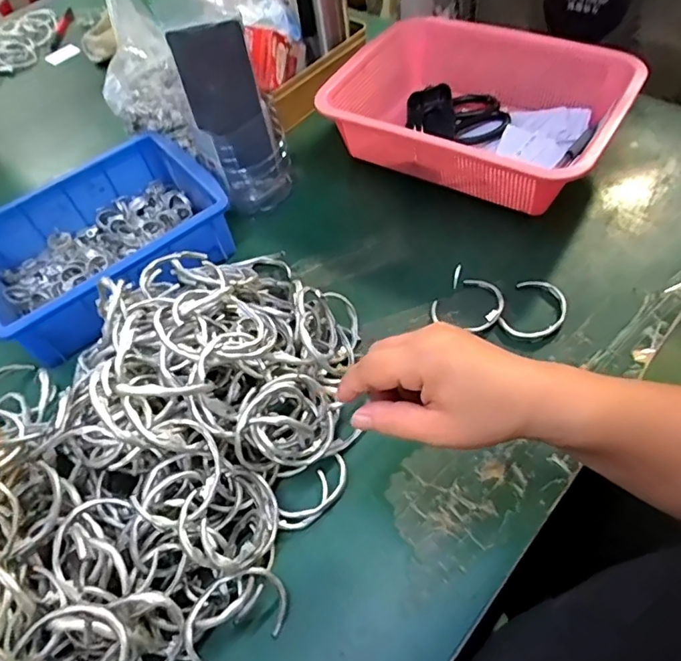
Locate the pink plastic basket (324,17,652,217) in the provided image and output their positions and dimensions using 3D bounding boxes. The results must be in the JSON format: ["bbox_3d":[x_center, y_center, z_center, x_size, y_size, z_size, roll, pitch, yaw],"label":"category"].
[{"bbox_3d":[0.149,-0.246,0.571,0.300,0.108,0.206,27,62,23],"label":"pink plastic basket"}]

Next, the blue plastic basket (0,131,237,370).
[{"bbox_3d":[-0.249,-0.090,0.537,0.247,0.075,0.174,-34,58,-16],"label":"blue plastic basket"}]

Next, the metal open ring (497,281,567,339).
[{"bbox_3d":[0.177,-0.018,0.468,0.050,0.007,0.064,24,64,23],"label":"metal open ring"}]

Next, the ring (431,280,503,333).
[{"bbox_3d":[0.120,-0.023,0.477,0.063,0.007,0.055,-43,57,-17],"label":"ring"}]

